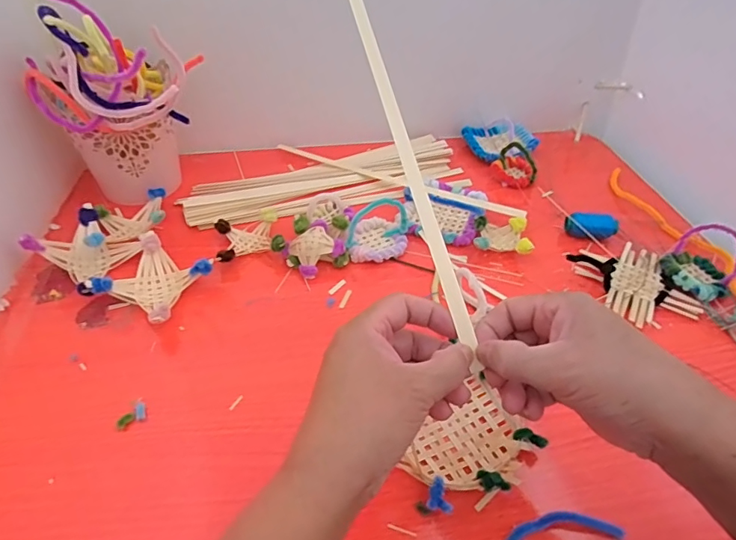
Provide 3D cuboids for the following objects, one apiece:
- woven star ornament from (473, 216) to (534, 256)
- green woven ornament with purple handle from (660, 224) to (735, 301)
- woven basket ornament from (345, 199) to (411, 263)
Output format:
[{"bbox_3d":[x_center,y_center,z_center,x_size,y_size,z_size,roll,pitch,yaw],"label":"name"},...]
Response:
[{"bbox_3d":[0.149,-0.037,0.537,0.060,0.023,0.055,8,44,5],"label":"woven star ornament"},{"bbox_3d":[0.348,-0.012,0.493,0.063,0.057,0.059,35,52,29],"label":"green woven ornament with purple handle"},{"bbox_3d":[0.012,-0.048,0.521,0.067,0.050,0.066,5,43,2],"label":"woven basket ornament"}]

